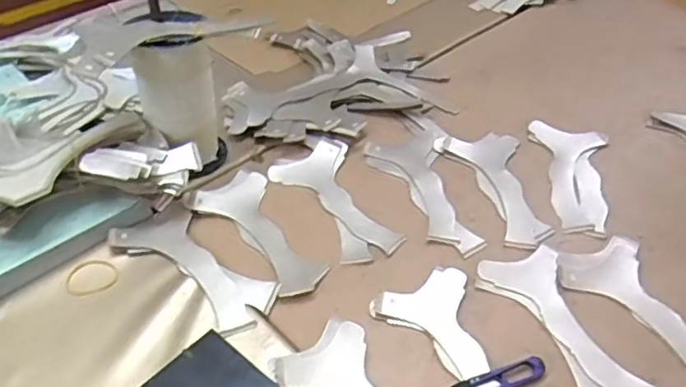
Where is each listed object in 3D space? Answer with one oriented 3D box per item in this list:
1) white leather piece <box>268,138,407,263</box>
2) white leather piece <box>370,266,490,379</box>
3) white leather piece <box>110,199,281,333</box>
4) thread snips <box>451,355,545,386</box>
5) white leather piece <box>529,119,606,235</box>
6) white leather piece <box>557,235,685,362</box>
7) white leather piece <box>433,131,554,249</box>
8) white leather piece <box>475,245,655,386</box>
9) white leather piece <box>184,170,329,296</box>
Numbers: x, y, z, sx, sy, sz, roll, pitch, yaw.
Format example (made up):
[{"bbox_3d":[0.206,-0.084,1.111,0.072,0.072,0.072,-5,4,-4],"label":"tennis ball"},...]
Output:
[{"bbox_3d":[-0.008,0.006,0.704,0.094,0.013,0.185,-19,47,-20],"label":"white leather piece"},{"bbox_3d":[0.117,0.142,0.558,0.096,0.004,0.183,-23,48,-24],"label":"white leather piece"},{"bbox_3d":[-0.151,0.072,0.625,0.087,0.007,0.180,-34,53,-32],"label":"white leather piece"},{"bbox_3d":[0.132,0.164,0.532,0.096,0.010,0.024,-15,46,-17],"label":"thread snips"},{"bbox_3d":[0.271,-0.027,0.738,0.091,0.014,0.175,12,44,11],"label":"white leather piece"},{"bbox_3d":[0.289,0.121,0.579,0.094,0.006,0.197,-13,45,-13],"label":"white leather piece"},{"bbox_3d":[0.177,-0.010,0.719,0.097,0.007,0.191,-3,43,-5],"label":"white leather piece"},{"bbox_3d":[0.204,0.129,0.569,0.085,0.004,0.190,-12,45,-14],"label":"white leather piece"},{"bbox_3d":[-0.088,0.043,0.666,0.089,0.011,0.186,-24,50,-28],"label":"white leather piece"}]

